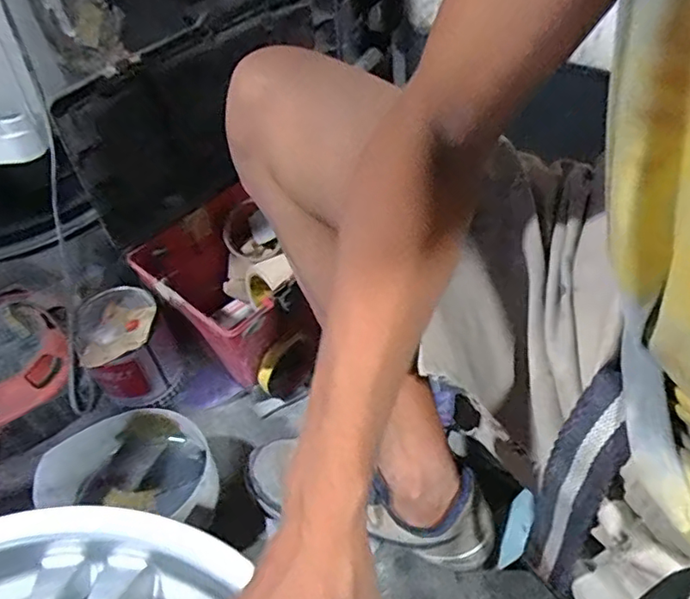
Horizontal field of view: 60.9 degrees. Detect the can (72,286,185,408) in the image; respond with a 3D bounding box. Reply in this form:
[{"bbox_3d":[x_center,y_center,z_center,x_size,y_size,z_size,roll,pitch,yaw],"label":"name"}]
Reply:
[{"bbox_3d":[-0.260,0.059,0.717,0.095,0.114,0.099,-3,49,4],"label":"can"}]

